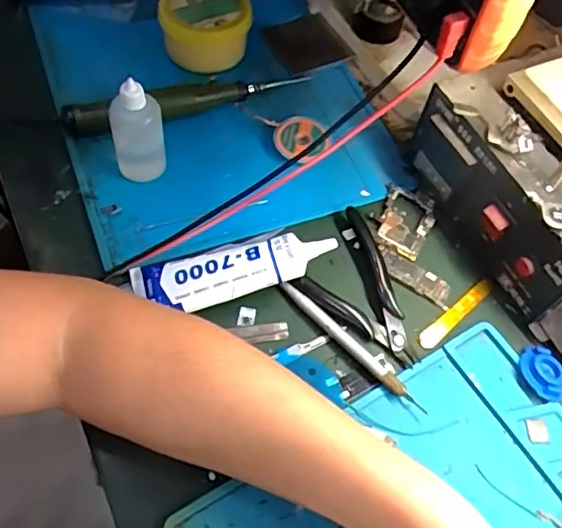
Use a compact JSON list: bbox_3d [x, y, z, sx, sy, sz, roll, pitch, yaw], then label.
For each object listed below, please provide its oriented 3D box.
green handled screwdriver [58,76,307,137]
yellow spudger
[{"bbox_3d":[-0.072,-0.135,0.474,0.203,0.028,0.027,-14,61,-14],"label":"green handled screwdriver"},{"bbox_3d":[0.124,0.034,0.410,0.075,0.004,0.013,-36,68,-24],"label":"yellow spudger"}]

